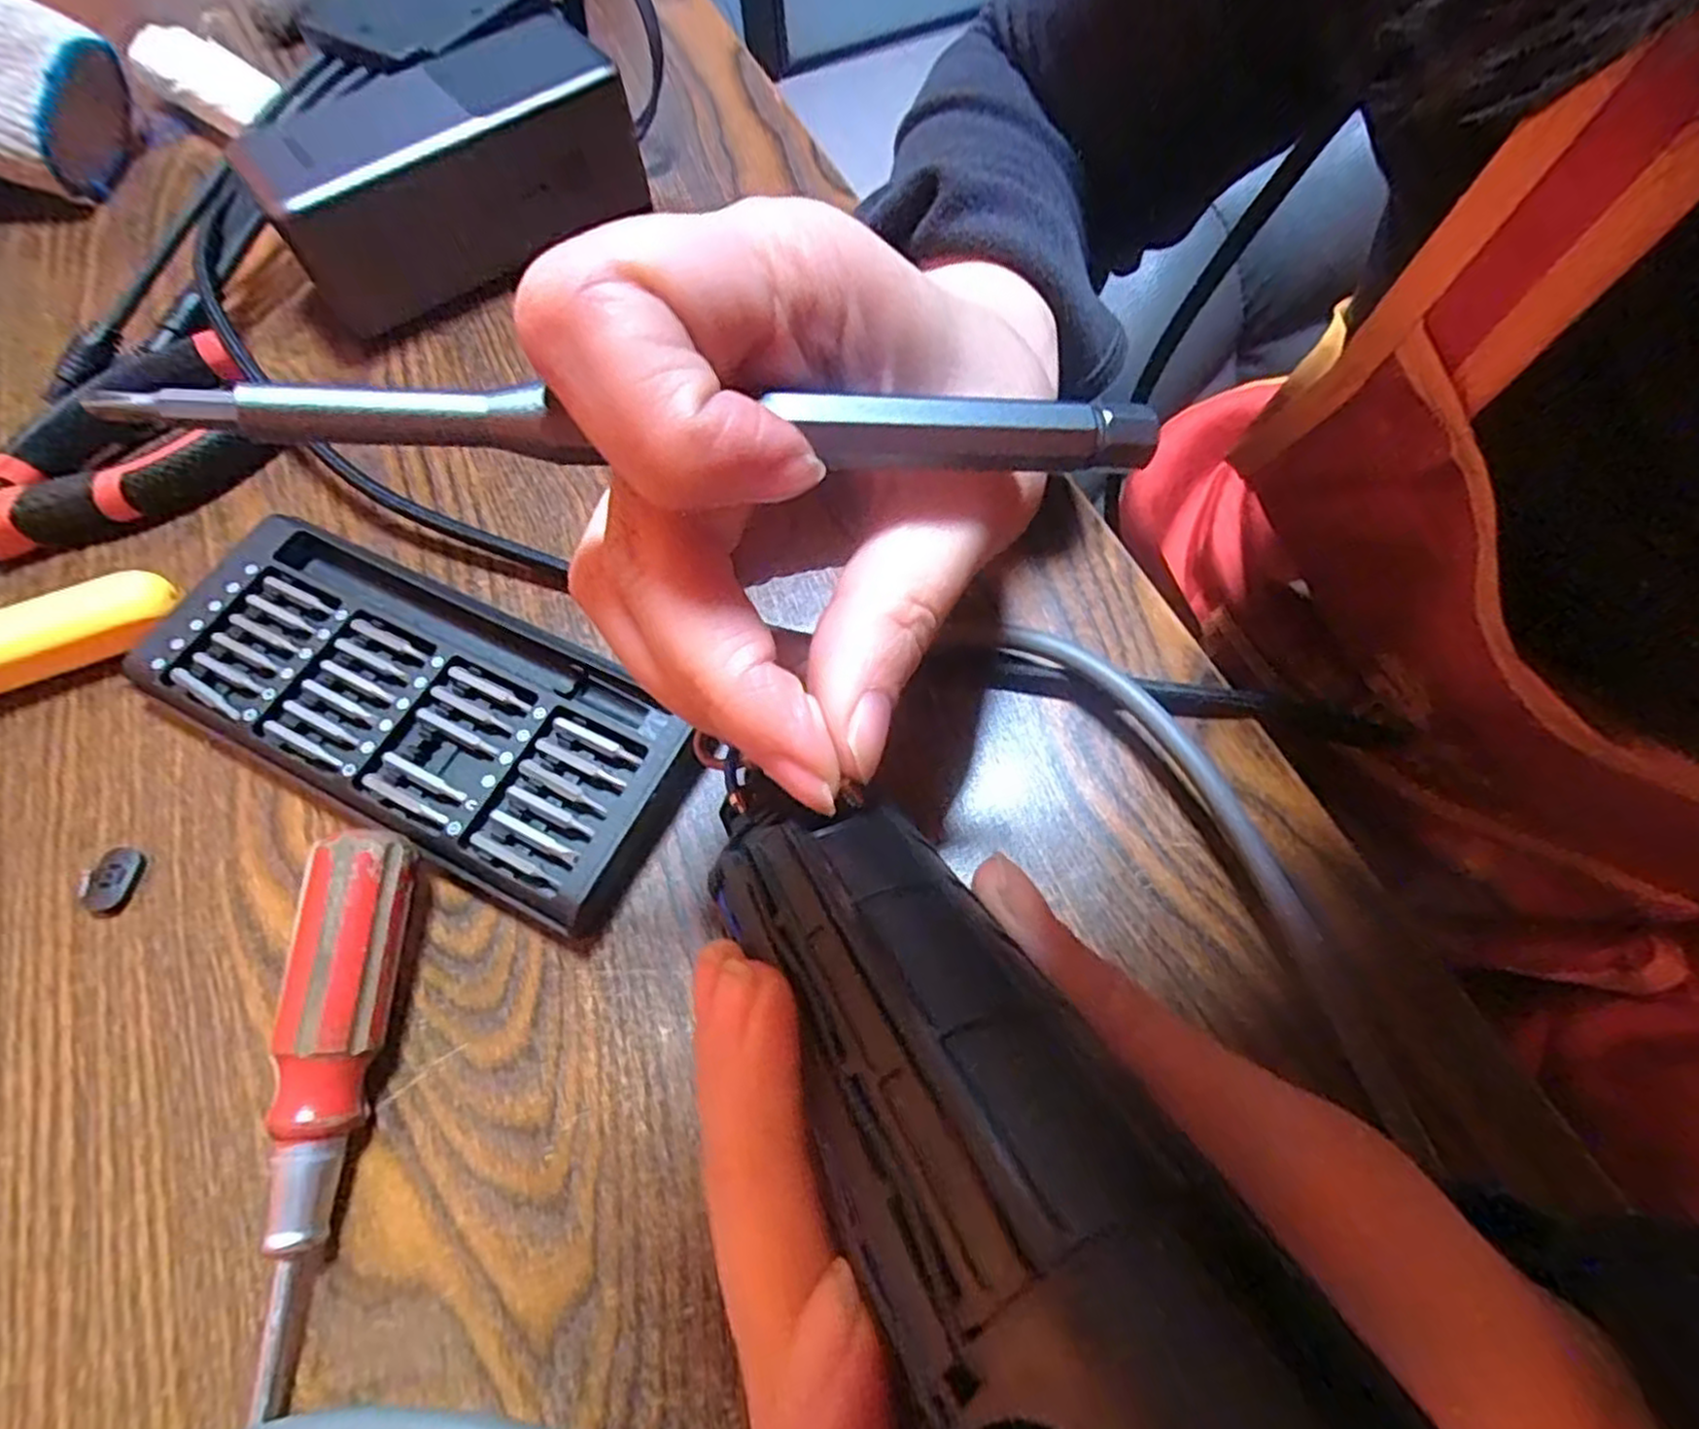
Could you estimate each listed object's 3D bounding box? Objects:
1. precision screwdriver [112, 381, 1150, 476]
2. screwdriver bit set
[{"bbox_3d":[-0.018,-0.039,0.106,0.135,0.006,0.009,-4,62,-14],"label":"precision screwdriver"},{"bbox_3d":[-0.117,-0.002,0.213,0.154,0.018,0.063,25,66,14],"label":"screwdriver bit set"}]

